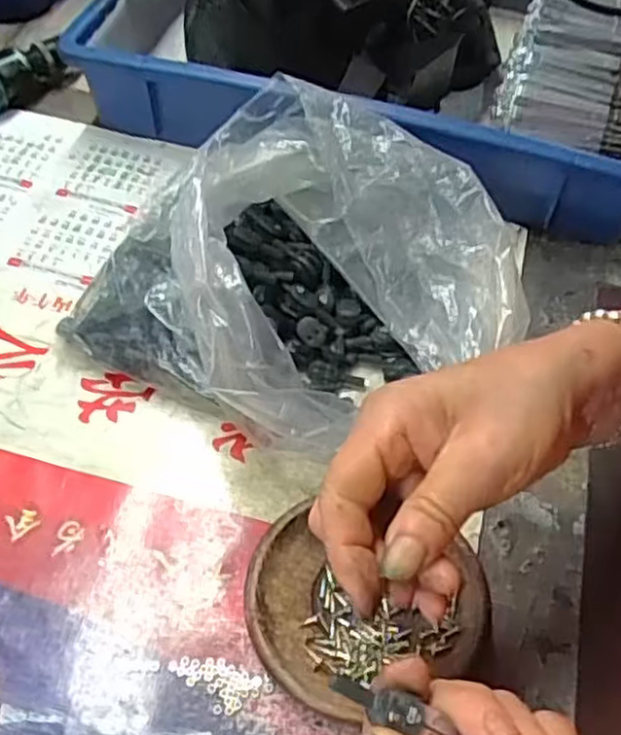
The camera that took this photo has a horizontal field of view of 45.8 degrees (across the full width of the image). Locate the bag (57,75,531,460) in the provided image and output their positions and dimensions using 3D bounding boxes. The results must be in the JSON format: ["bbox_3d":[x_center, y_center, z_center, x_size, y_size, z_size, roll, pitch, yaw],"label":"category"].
[{"bbox_3d":[0.003,-0.046,0.434,0.221,0.107,0.209,36,60,20],"label":"bag"}]

